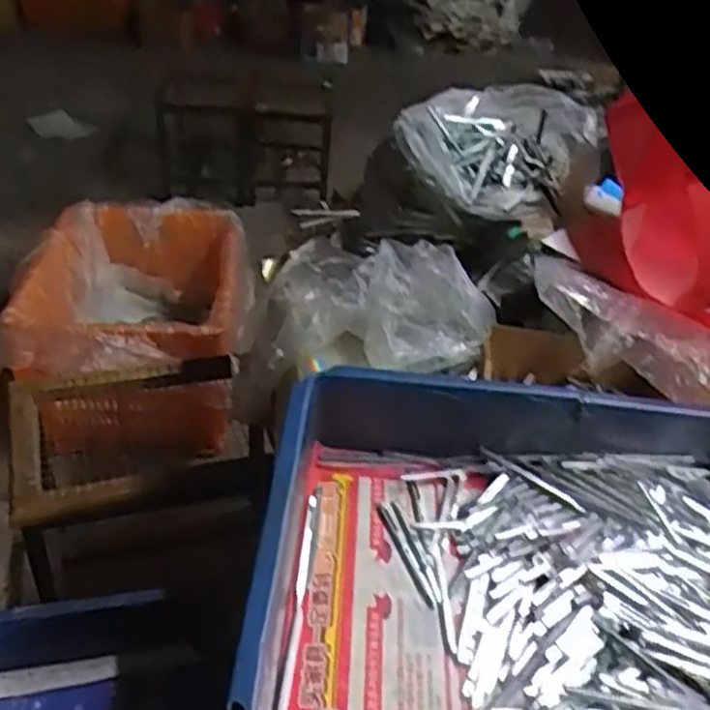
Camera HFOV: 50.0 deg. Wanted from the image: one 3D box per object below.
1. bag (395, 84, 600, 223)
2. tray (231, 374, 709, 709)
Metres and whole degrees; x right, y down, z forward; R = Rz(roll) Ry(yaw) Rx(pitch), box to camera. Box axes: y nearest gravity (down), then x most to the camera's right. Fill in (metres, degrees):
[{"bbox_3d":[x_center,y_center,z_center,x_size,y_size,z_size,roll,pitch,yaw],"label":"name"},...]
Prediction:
[{"bbox_3d":[0.144,-0.211,0.778,0.177,0.085,0.152,28,41,28],"label":"bag"},{"bbox_3d":[0.160,0.142,0.477,0.428,0.074,0.284,6,37,1],"label":"tray"}]

